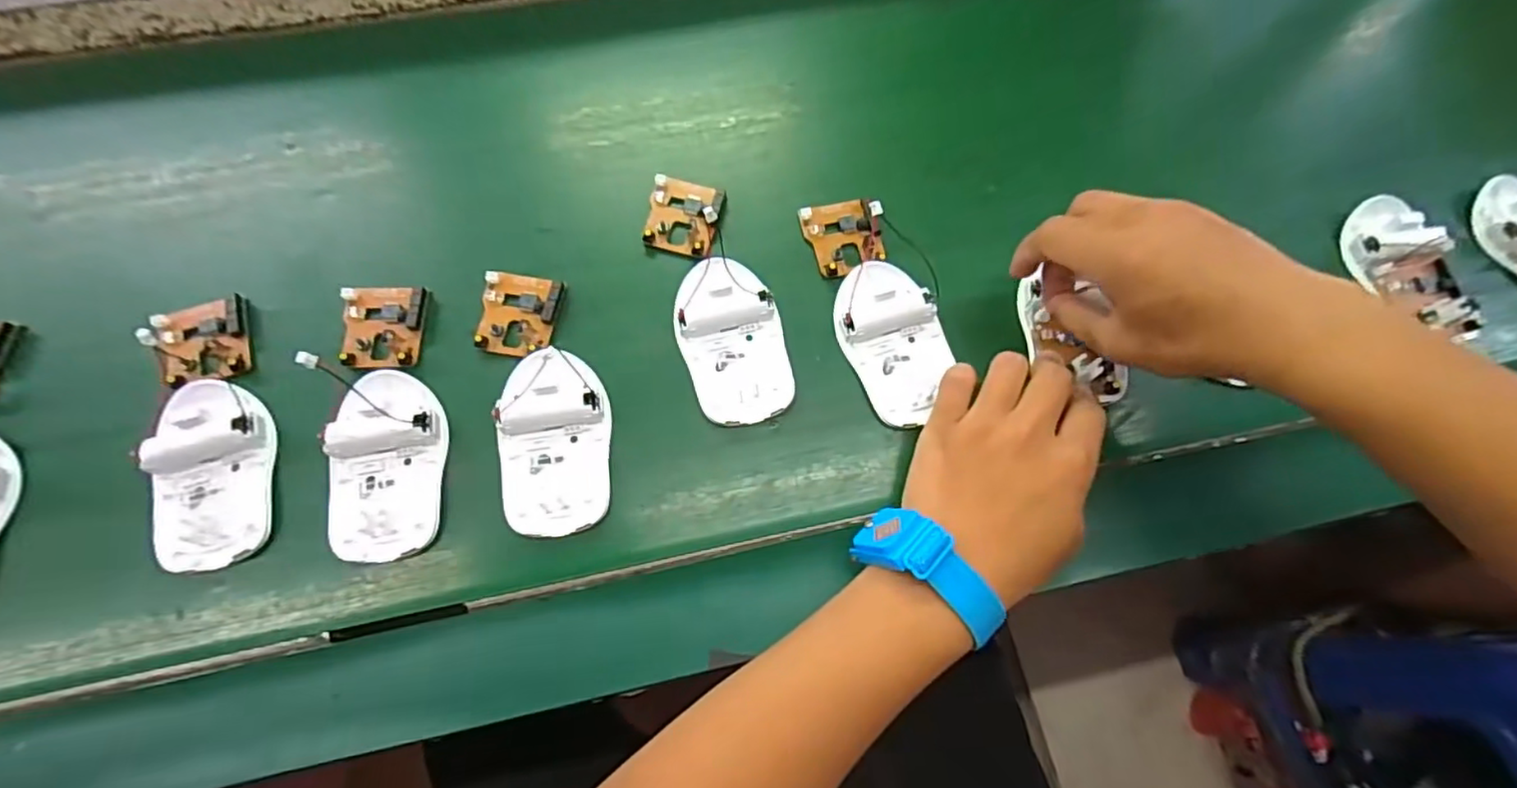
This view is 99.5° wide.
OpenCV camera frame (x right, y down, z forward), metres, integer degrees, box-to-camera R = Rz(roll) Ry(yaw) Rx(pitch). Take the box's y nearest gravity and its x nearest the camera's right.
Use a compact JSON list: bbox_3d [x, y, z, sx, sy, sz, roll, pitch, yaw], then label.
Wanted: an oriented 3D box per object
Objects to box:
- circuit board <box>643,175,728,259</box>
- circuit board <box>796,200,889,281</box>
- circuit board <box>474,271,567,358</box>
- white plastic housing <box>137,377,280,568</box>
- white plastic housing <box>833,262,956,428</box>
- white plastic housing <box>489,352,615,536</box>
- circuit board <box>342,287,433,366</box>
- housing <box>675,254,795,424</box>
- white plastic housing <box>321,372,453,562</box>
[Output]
[{"bbox_3d":[-0.046,-0.108,0.392,0.044,0.010,0.048,13,70,4],"label":"circuit board"},{"bbox_3d":[0.054,-0.097,0.388,0.047,0.012,0.048,-14,70,-6],"label":"circuit board"},{"bbox_3d":[-0.138,-0.046,0.369,0.043,0.014,0.048,7,69,1],"label":"circuit board"},{"bbox_3d":[-0.280,0.039,0.325,0.054,0.015,0.095,-12,70,-6],"label":"white plastic housing"},{"bbox_3d":[0.078,-0.032,0.363,0.056,0.015,0.093,-22,71,-9],"label":"white plastic housing"},{"bbox_3d":[-0.108,0.025,0.334,0.056,0.024,0.093,-4,70,-3],"label":"white plastic housing"},{"bbox_3d":[-0.212,-0.039,0.362,0.045,0.012,0.051,0,69,-1],"label":"circuit board"},{"bbox_3d":[-0.014,-0.030,0.357,0.056,0.021,0.091,-15,71,-7],"label":"housing"},{"bbox_3d":[-0.193,0.034,0.330,0.054,0.020,0.097,-4,70,-3],"label":"white plastic housing"}]

